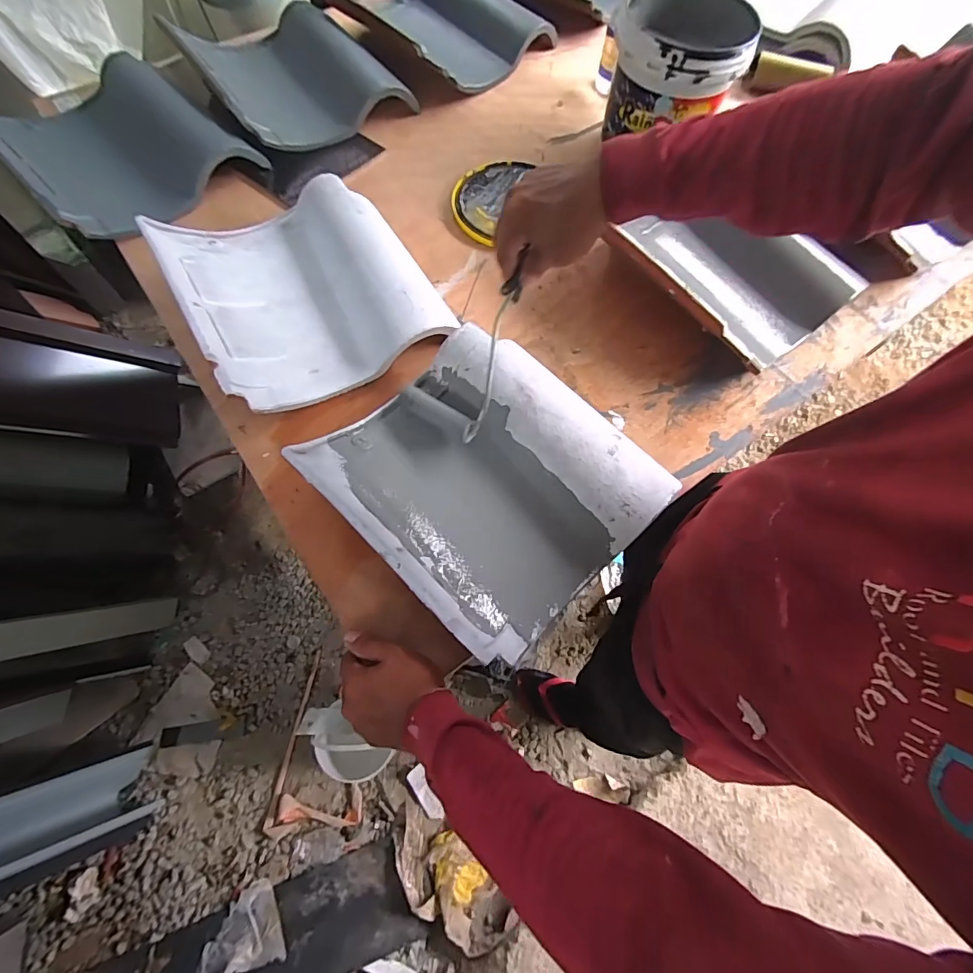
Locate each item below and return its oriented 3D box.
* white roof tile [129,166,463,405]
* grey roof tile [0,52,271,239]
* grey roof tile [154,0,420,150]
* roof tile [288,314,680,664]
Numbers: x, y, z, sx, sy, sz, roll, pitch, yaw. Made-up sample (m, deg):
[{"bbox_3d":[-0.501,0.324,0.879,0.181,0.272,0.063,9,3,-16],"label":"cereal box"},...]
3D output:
[{"bbox_3d":[-0.239,-0.274,0.617,0.304,0.067,0.322,-29,68,-16],"label":"white roof tile"},{"bbox_3d":[-0.584,-0.545,0.722,0.340,0.072,0.294,41,69,16],"label":"grey roof tile"},{"bbox_3d":[-0.353,-0.733,0.813,0.286,0.077,0.357,-35,70,-18],"label":"grey roof tile"},{"bbox_3d":[0.001,-0.010,0.514,0.313,0.078,0.287,41,69,17],"label":"roof tile"}]

